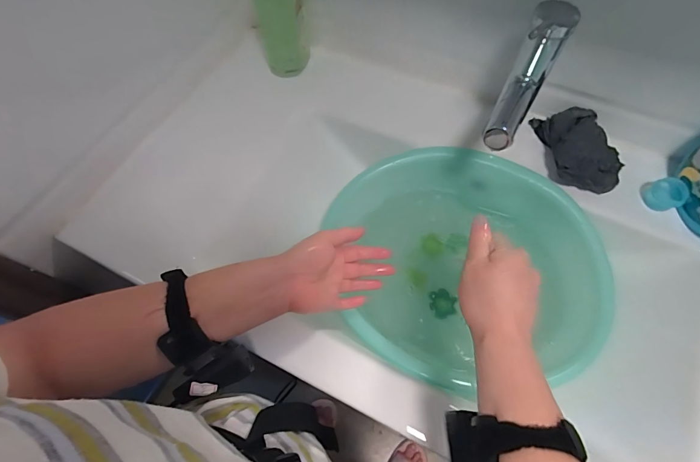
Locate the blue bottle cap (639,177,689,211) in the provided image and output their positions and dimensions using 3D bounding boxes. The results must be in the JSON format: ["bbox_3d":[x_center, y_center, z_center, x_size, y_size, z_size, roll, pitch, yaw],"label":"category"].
[{"bbox_3d":[0.431,-0.050,0.505,0.037,0.037,0.037,-1,65,2],"label":"blue bottle cap"}]

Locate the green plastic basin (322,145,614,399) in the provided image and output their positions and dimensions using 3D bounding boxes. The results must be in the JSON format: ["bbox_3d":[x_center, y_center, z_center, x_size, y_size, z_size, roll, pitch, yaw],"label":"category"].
[{"bbox_3d":[0.163,0.050,0.552,0.333,0.155,0.329,-1,65,2],"label":"green plastic basin"}]

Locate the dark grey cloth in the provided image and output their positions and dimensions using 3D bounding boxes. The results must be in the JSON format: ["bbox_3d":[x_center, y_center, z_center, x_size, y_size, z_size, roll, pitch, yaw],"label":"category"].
[{"bbox_3d":[0.324,-0.121,0.523,0.087,0.053,0.129,2,65,3],"label":"dark grey cloth"}]

